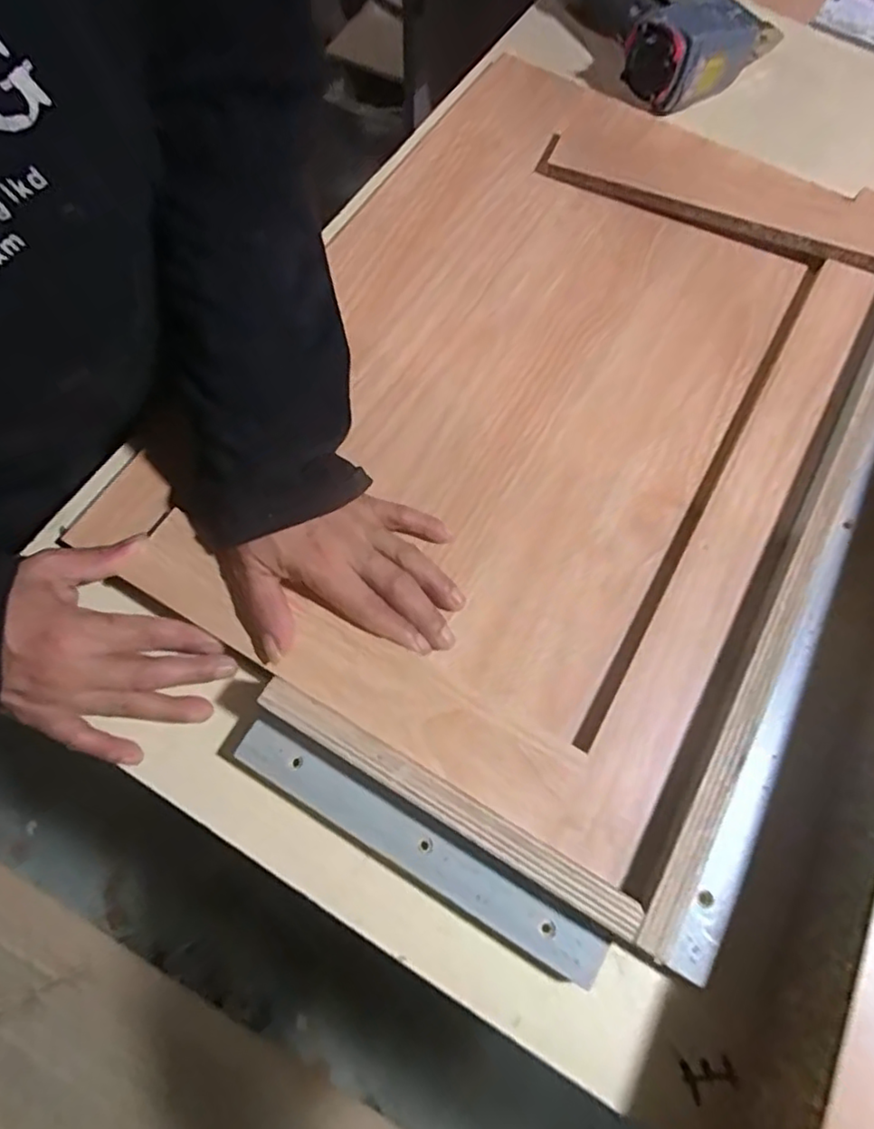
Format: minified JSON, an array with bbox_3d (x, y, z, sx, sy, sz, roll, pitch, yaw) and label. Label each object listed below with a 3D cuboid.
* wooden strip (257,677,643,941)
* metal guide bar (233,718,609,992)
[{"bbox_3d":[0.003,0.124,0.331,0.219,0.028,0.017,29,70,10],"label":"wooden strip"},{"bbox_3d":[-0.012,0.150,0.335,0.218,0.008,0.024,30,70,10],"label":"metal guide bar"}]

